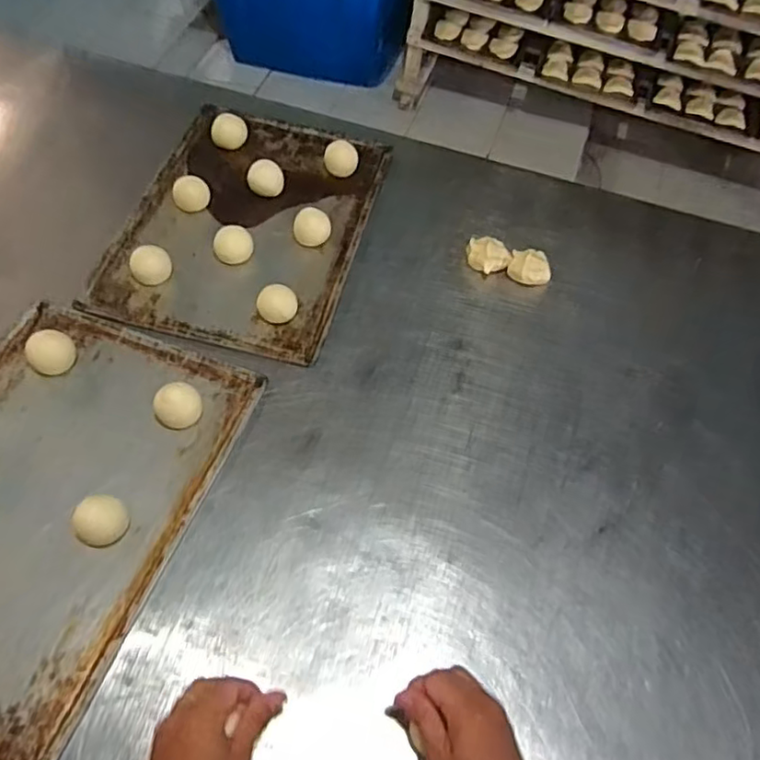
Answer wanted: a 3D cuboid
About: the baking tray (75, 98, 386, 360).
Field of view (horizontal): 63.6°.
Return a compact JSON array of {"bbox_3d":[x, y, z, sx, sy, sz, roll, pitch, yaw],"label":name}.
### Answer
[{"bbox_3d":[-0.191,-0.242,0.894,0.331,0.030,0.447,14,57,5],"label":"baking tray"}]

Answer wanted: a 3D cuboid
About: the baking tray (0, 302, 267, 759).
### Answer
[{"bbox_3d":[-0.365,0.117,0.647,0.324,0.029,0.444,19,58,8],"label":"baking tray"}]

